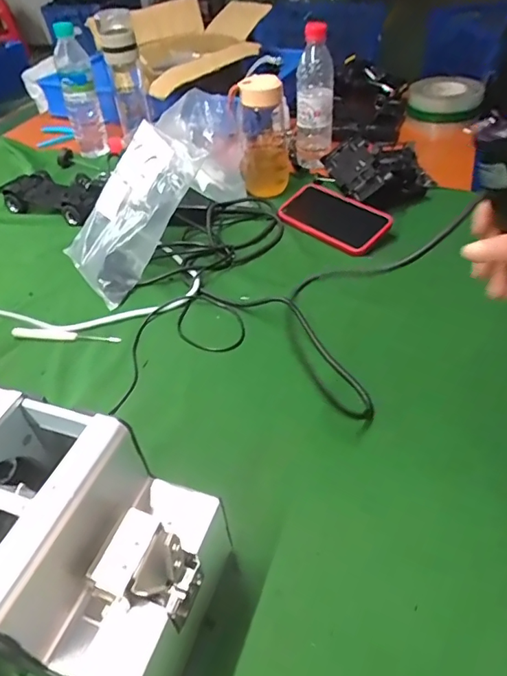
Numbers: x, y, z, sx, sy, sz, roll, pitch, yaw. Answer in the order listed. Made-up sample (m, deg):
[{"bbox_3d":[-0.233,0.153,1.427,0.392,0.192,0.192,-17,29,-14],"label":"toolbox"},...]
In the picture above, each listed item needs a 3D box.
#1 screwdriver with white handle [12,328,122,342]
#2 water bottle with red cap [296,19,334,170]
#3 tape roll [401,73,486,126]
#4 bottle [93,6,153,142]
[{"bbox_3d":[-0.226,-0.002,0.584,0.137,0.013,0.012,4,43,8],"label":"screwdriver with white handle"},{"bbox_3d":[0.106,-0.404,0.837,0.066,0.209,0.058,3,44,8],"label":"water bottle with red cap"},{"bbox_3d":[0.393,-0.498,1.014,0.157,0.068,0.172,15,45,18],"label":"tape roll"},{"bbox_3d":[-0.255,-0.514,0.957,0.075,0.208,0.056,-15,44,-11],"label":"bottle"}]

